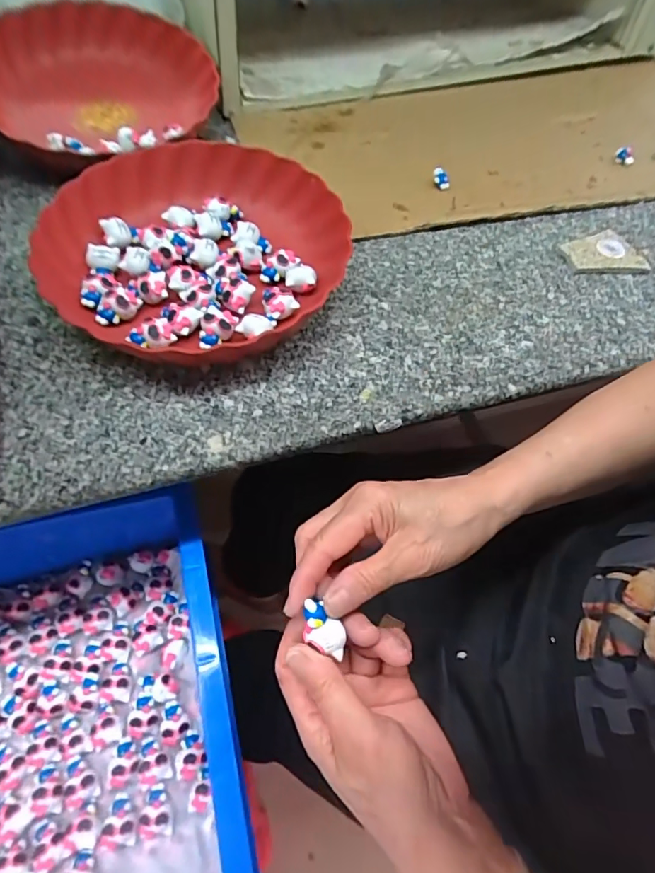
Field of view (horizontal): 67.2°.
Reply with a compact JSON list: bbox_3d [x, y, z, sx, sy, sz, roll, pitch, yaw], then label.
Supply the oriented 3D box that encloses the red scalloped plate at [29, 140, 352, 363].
[{"bbox_3d":[-0.111,-0.155,0.413,0.226,0.055,0.222,2,58,-3],"label":"red scalloped plate"}]

